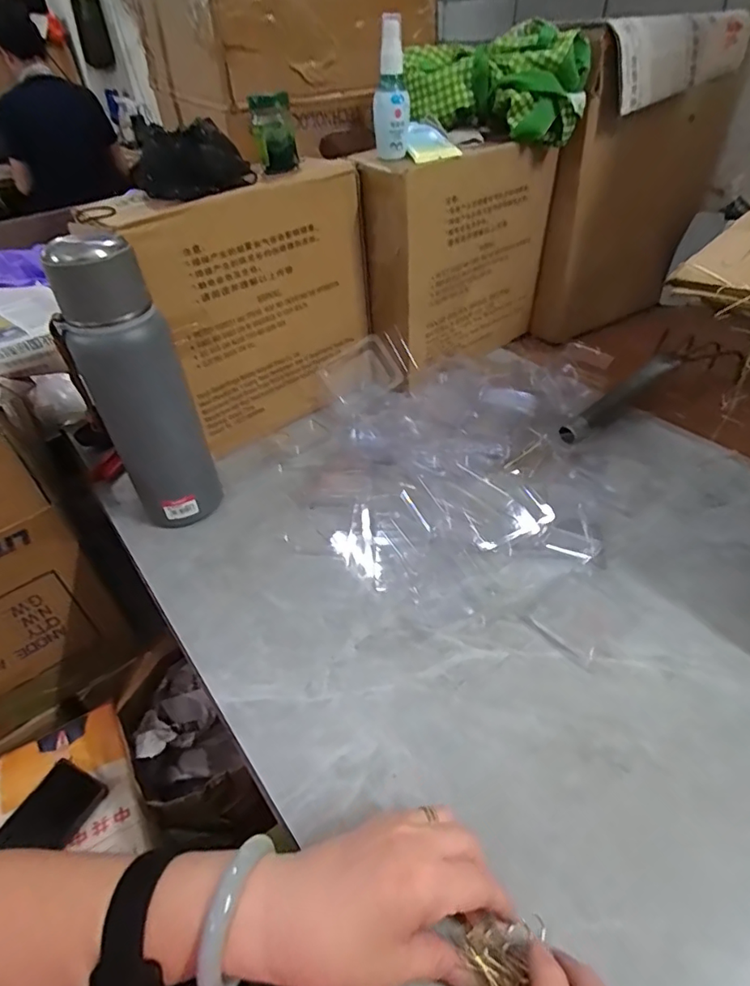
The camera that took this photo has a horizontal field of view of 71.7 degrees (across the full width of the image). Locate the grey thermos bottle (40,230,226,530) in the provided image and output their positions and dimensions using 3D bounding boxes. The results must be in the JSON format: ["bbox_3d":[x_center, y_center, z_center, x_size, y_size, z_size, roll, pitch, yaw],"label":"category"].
[{"bbox_3d":[-0.215,-0.084,0.483,0.066,0.275,0.070,22,47,24],"label":"grey thermos bottle"}]

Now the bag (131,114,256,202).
[{"bbox_3d":[-0.177,-0.318,0.497,0.104,0.066,0.070,-18,44,-15],"label":"bag"}]

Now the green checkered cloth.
[{"bbox_3d":[0.139,-0.483,0.618,0.210,0.094,0.084,17,46,22],"label":"green checkered cloth"}]

